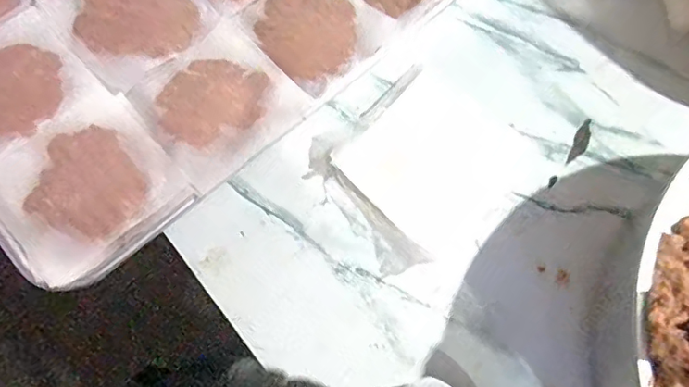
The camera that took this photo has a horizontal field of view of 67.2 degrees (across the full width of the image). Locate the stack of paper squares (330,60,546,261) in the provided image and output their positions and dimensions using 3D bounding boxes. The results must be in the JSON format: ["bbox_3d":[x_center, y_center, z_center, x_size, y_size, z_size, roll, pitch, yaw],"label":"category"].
[{"bbox_3d":[0.071,-0.033,0.409,0.129,0.014,0.128,-42,76,-15],"label":"stack of paper squares"}]

